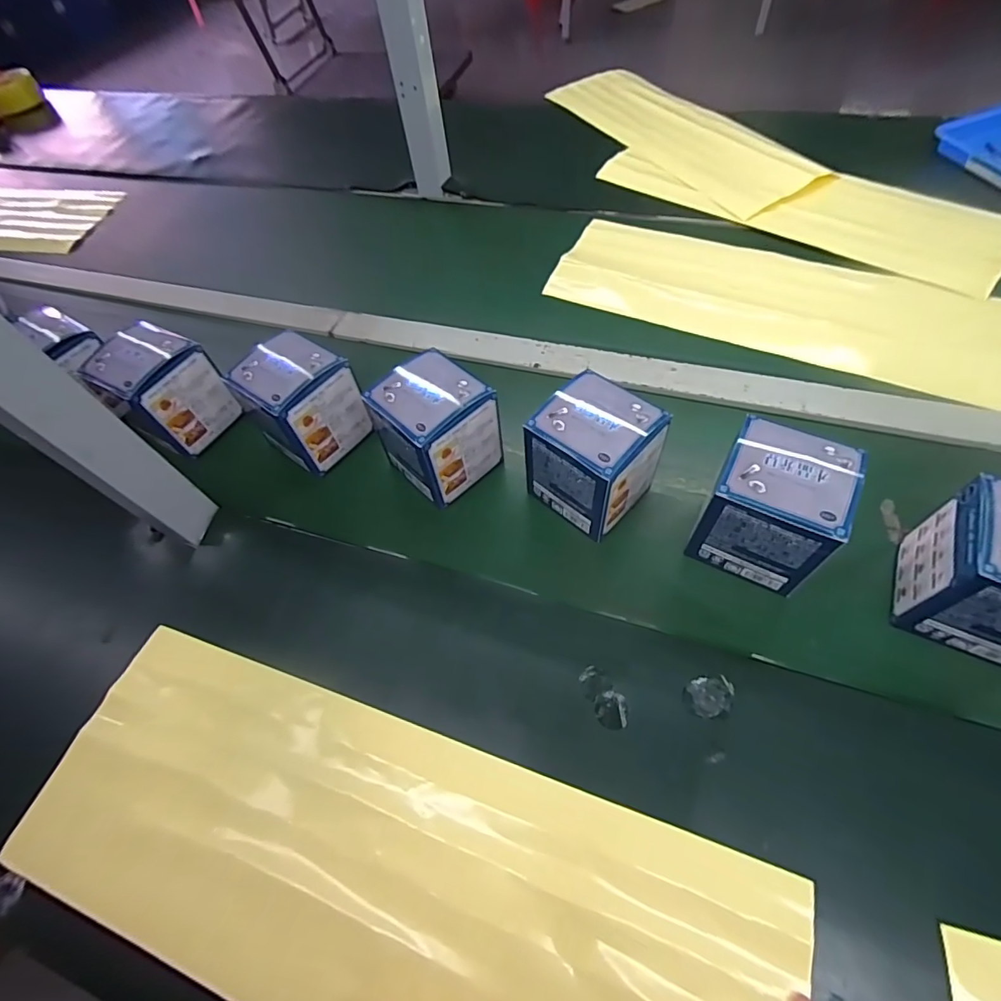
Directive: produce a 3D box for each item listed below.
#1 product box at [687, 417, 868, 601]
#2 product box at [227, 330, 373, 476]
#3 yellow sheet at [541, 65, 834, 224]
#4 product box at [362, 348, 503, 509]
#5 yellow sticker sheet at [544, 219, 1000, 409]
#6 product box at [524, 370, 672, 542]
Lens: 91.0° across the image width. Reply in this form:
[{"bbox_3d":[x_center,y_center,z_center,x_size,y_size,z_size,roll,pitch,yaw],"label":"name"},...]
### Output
[{"bbox_3d":[0.199,0.005,0.364,0.081,0.092,0.074,24,62,19],"label":"product box"},{"bbox_3d":[-0.184,-0.091,0.461,0.082,0.096,0.085,36,67,25],"label":"product box"},{"bbox_3d":[0.252,-0.564,0.747,0.147,0.010,0.488,-27,59,-7],"label":"yellow sheet"},{"bbox_3d":[-0.058,-0.063,0.432,0.084,0.090,0.087,-39,62,-19],"label":"product box"},{"bbox_3d":[0.305,-0.228,0.555,0.477,0.026,0.178,24,60,18],"label":"yellow sticker sheet"},{"bbox_3d":[0.075,-0.035,0.401,0.082,0.090,0.078,37,67,25],"label":"product box"}]

